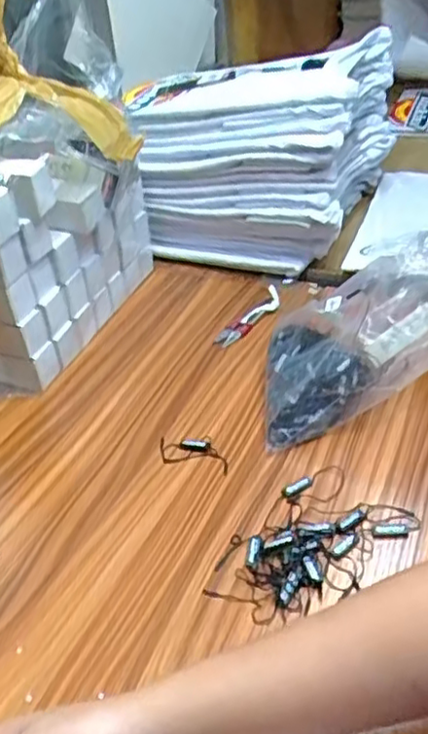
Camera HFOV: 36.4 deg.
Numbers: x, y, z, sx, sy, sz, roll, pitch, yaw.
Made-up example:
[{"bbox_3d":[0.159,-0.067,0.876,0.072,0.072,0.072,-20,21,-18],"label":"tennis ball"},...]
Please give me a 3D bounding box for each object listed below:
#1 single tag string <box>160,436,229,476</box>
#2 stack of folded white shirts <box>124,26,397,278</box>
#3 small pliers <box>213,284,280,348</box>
[{"bbox_3d":[-0.019,0.080,0.609,0.069,0.004,0.040,3,38,12],"label":"single tag string"},{"bbox_3d":[0.057,-0.280,0.890,0.305,0.233,0.266,9,39,19],"label":"stack of folded white shirts"},{"bbox_3d":[0.046,-0.060,0.782,0.034,0.008,0.119,12,45,43],"label":"small pliers"}]

